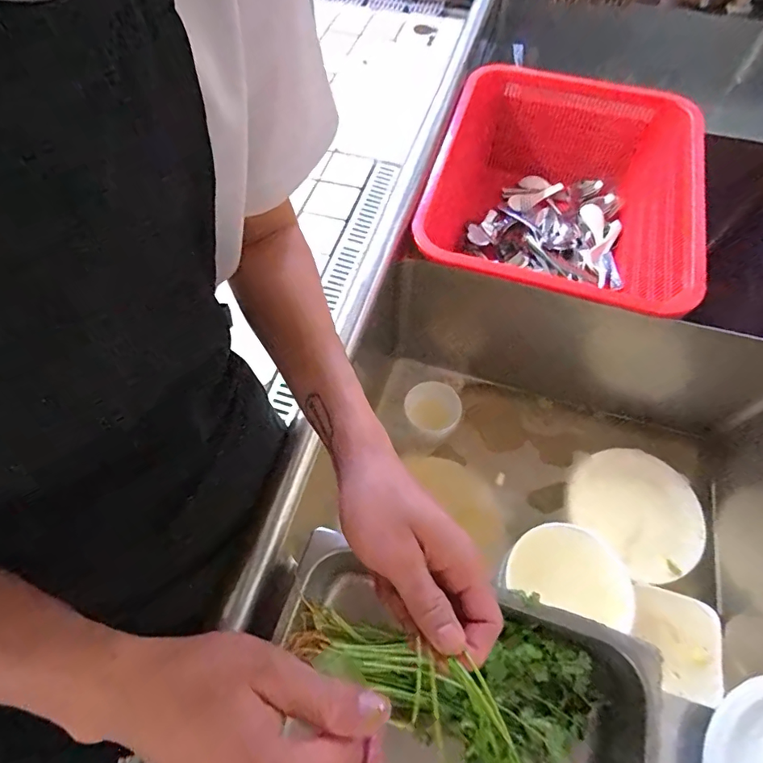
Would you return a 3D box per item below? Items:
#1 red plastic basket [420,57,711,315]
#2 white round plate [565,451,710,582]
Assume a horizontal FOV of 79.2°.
[{"bbox_3d":[0.312,-0.335,0.831,0.409,0.189,0.572,15,63,8],"label":"red plastic basket"},{"bbox_3d":[0.445,0.224,0.801,0.207,0.017,0.219,0,62,0],"label":"white round plate"}]

